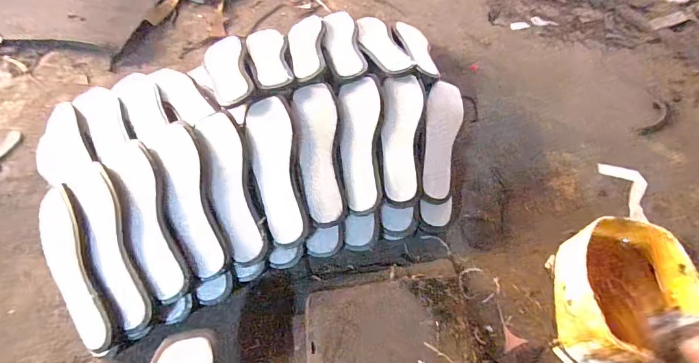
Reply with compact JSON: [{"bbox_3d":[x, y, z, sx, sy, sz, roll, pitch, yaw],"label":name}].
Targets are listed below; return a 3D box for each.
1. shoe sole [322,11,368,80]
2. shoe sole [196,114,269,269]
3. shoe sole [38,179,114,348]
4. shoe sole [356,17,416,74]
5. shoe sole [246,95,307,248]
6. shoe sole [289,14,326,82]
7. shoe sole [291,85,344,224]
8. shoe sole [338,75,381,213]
[{"bbox_3d":[-0.017,-0.273,0.745,0.069,0.032,0.213,-7,60,-6],"label":"shoe sole"},{"bbox_3d":[-0.186,0.004,0.602,0.063,0.023,0.249,-16,77,-8],"label":"shoe sole"},{"bbox_3d":[-0.408,0.126,0.560,0.083,0.019,0.247,-32,75,19],"label":"shoe sole"},{"bbox_3d":[0.057,-0.269,0.736,0.069,0.010,0.202,-16,51,-8],"label":"shoe sole"},{"bbox_3d":[-0.117,-0.021,0.616,0.076,0.017,0.244,-11,78,-5],"label":"shoe sole"},{"bbox_3d":[-0.084,-0.265,0.739,0.072,0.039,0.224,-1,59,-3],"label":"shoe sole"},{"bbox_3d":[-0.050,-0.052,0.632,0.067,0.021,0.245,-6,75,-3],"label":"shoe sole"},{"bbox_3d":[0.018,-0.068,0.646,0.068,0.012,0.232,-1,77,0],"label":"shoe sole"}]

